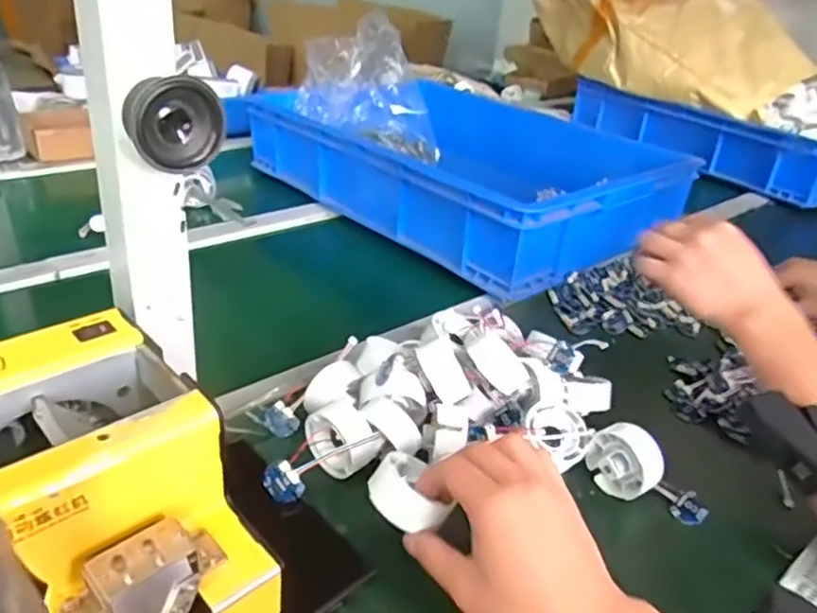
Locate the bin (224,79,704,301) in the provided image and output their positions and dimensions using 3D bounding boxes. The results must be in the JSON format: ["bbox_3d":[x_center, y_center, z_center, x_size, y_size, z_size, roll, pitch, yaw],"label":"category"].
[{"bbox_3d":[0.076,-0.226,0.999,0.404,0.114,0.584,-21,41,-38],"label":"bin"}]

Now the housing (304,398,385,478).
[{"bbox_3d":[-0.050,0.100,0.490,0.035,0.047,0.054,-18,39,-36],"label":"housing"}]

